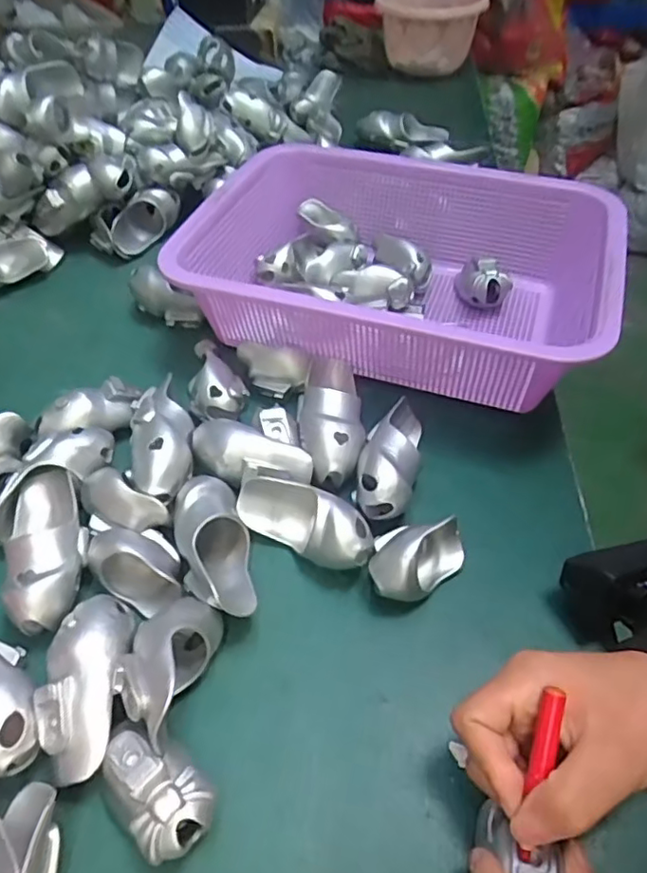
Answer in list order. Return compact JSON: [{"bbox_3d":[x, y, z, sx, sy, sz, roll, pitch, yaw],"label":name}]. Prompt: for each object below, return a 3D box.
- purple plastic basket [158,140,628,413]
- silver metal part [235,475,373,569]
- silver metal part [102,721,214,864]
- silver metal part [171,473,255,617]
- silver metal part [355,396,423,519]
[{"bbox_3d":[0.053,-0.127,0.463,0.289,0.087,0.220,15,49,12],"label":"purple plastic basket"},{"bbox_3d":[-0.011,0.051,0.342,0.079,0.036,0.029,23,51,18],"label":"silver metal part"},{"bbox_3d":[-0.069,0.147,0.252,0.031,0.032,0.053,-33,57,-28],"label":"silver metal part"},{"bbox_3d":[-0.059,0.061,0.330,0.037,0.038,0.087,-11,49,-12],"label":"silver metal part"},{"bbox_3d":[0.041,0.009,0.370,0.034,0.031,0.091,11,48,8],"label":"silver metal part"}]

